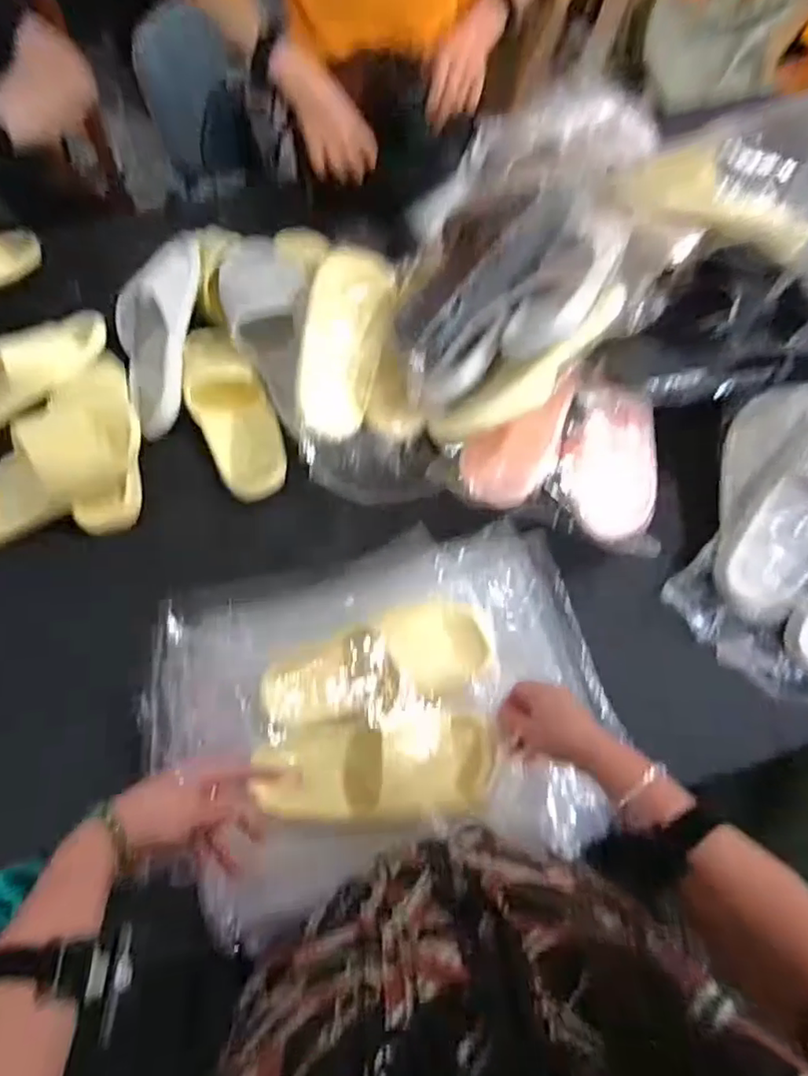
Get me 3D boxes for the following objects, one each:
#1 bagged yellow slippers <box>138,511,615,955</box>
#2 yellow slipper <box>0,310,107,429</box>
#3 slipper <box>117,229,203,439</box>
[{"bbox_3d":[-0.020,0.167,0.588,0.465,0.124,0.325,-14,70,-6],"label":"bagged yellow slippers"},{"bbox_3d":[-0.491,-0.200,0.729,0.090,0.072,0.261,42,74,13],"label":"yellow slipper"},{"bbox_3d":[-0.329,-0.272,0.758,0.103,0.074,0.286,3,69,0],"label":"slipper"}]

